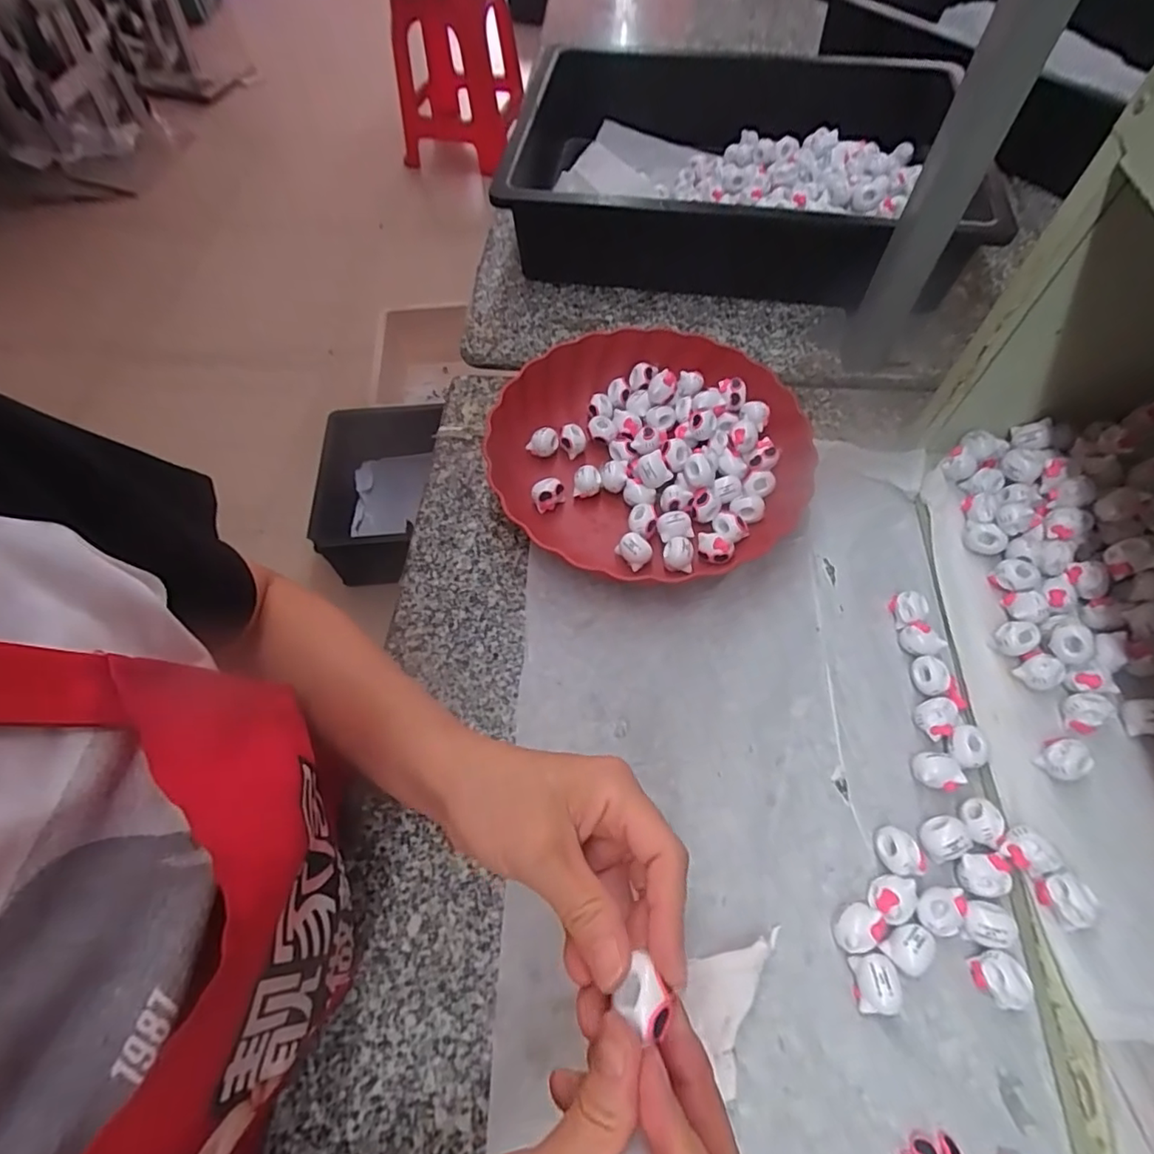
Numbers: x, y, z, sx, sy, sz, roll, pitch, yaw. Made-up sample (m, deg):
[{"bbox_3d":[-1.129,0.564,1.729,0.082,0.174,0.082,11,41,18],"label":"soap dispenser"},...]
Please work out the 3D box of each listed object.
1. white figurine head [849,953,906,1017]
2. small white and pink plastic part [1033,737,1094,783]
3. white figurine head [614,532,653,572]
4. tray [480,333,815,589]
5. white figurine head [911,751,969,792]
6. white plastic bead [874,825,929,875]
[{"bbox_3d":[0.157,0.214,0.303,0.020,0.019,0.026,2,61,3],"label":"white figurine head"},{"bbox_3d":[0.286,0.108,0.339,0.020,0.018,0.022,-24,63,-11],"label":"small white and pink plastic part"},{"bbox_3d":[0.043,-0.019,0.433,0.021,0.017,0.026,-33,65,-15],"label":"white figurine head"},{"bbox_3d":[0.057,-0.102,0.468,0.234,0.046,0.227,-25,63,-12],"label":"tray"},{"bbox_3d":[0.219,0.119,0.354,0.028,0.017,0.020,5,61,5],"label":"white figurine head"},{"bbox_3d":[0.185,0.159,0.334,0.022,0.020,0.025,-2,61,1],"label":"white plastic bead"}]

